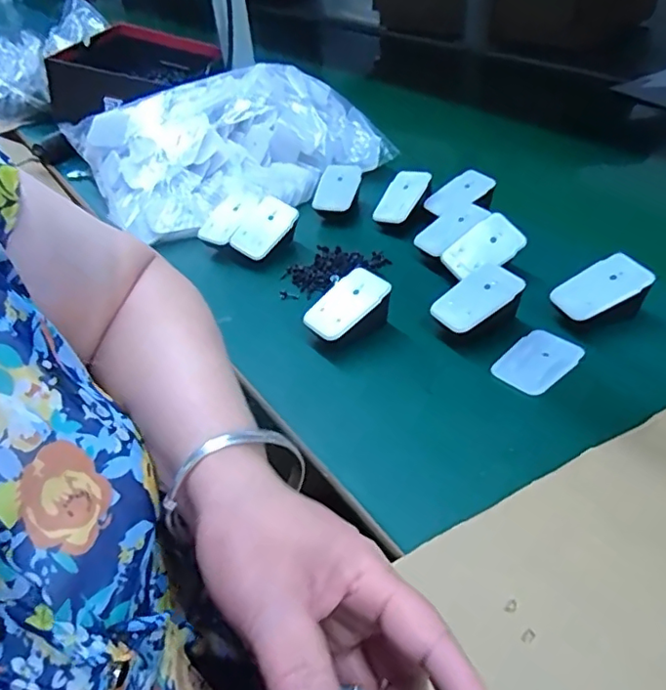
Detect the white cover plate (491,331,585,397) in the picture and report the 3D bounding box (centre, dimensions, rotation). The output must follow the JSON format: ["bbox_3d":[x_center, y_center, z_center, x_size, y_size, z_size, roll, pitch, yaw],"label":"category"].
[{"bbox_3d":[0.159,0.012,0.438,0.069,0.006,0.044,-34,46,-30],"label":"white cover plate"}]

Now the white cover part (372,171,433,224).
[{"bbox_3d":[0.074,-0.160,0.609,0.037,0.009,0.068,26,77,13],"label":"white cover part"}]

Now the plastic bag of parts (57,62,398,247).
[{"bbox_3d":[-0.131,-0.252,0.709,0.329,0.119,0.249,-23,43,-19],"label":"plastic bag of parts"}]

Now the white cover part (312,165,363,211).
[{"bbox_3d":[0.005,-0.179,0.643,0.046,0.008,0.066,10,64,13],"label":"white cover part"}]

